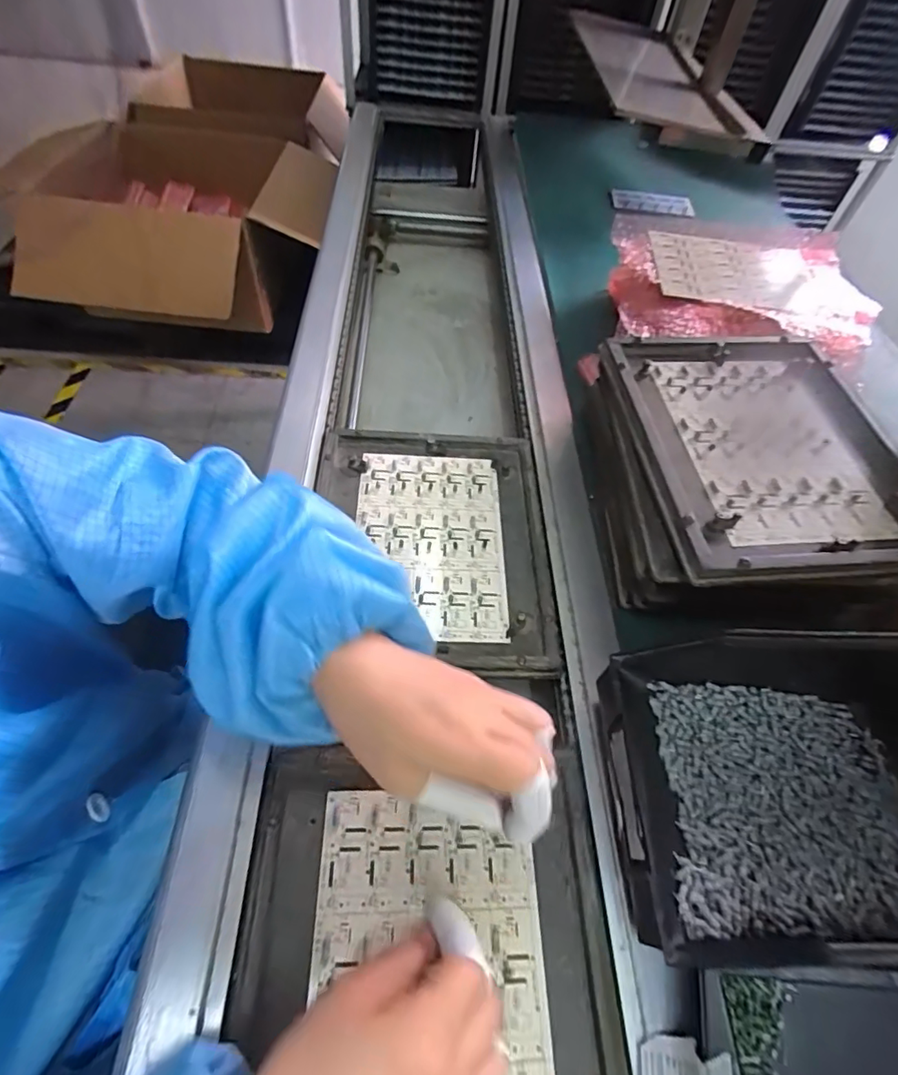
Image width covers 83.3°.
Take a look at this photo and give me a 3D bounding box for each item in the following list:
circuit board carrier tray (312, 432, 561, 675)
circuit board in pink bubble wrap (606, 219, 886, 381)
[{"bbox_3d":[-0.016,0.000,0.438,0.194,0.013,0.239,0,55,-4],"label":"circuit board carrier tray"},{"bbox_3d":[0.340,-0.279,0.592,0.290,0.065,0.250,7,55,1],"label":"circuit board in pink bubble wrap"}]

